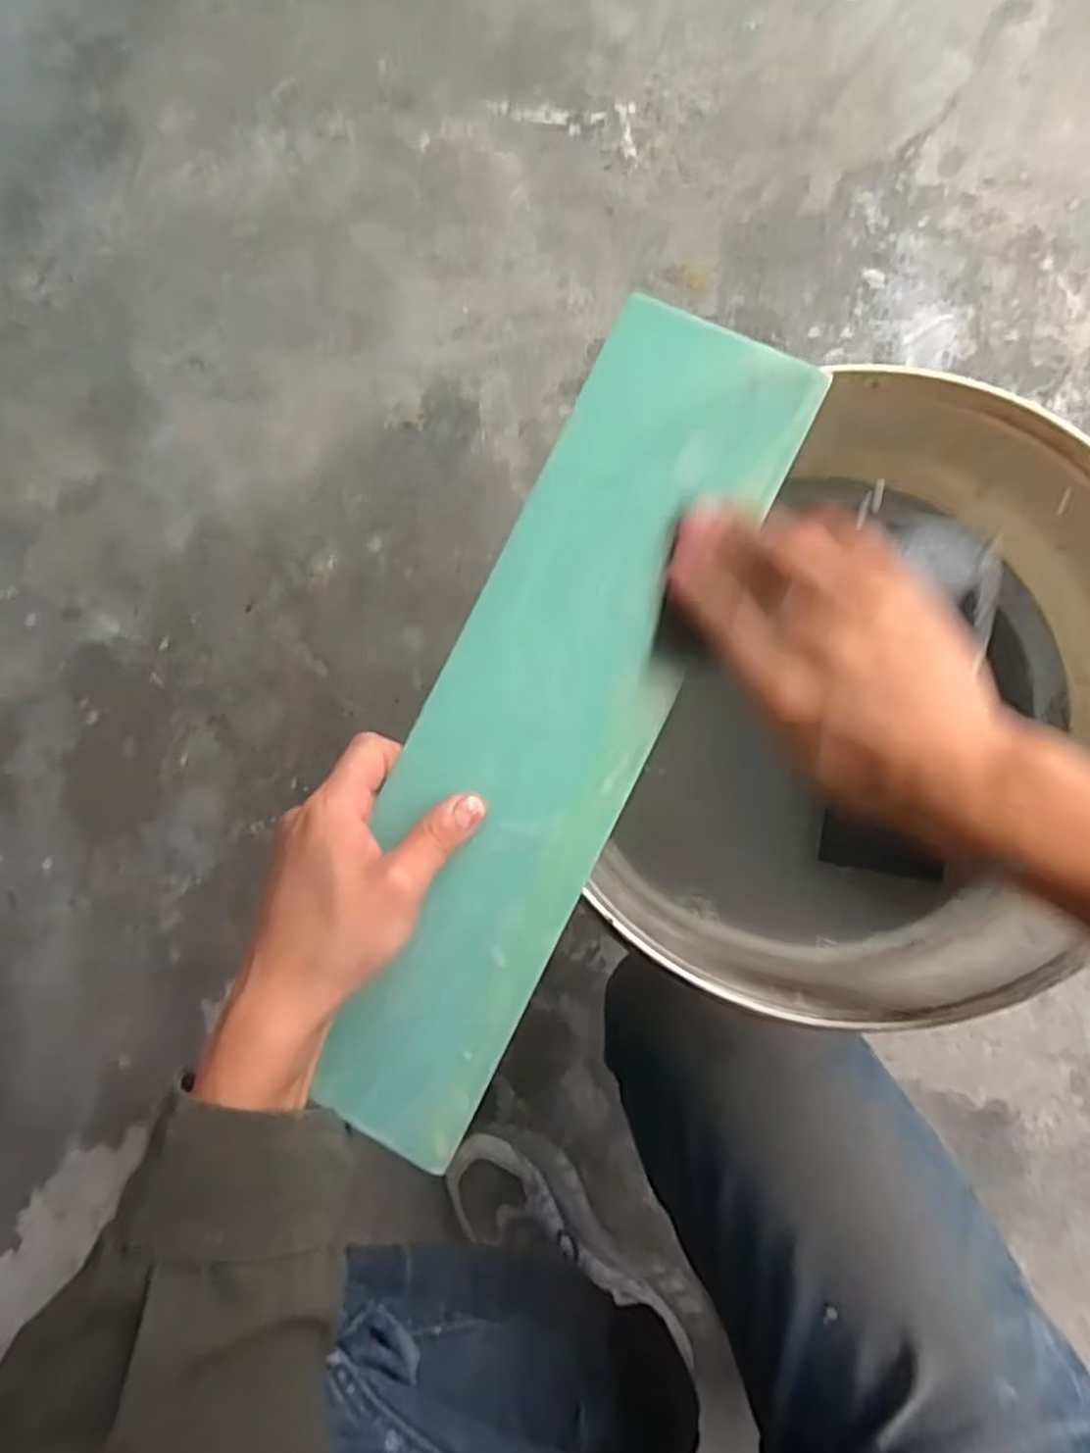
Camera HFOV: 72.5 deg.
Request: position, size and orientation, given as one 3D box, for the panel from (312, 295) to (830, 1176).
[{"bbox_3d":[0.000,-0.005,0.341,0.101,0.013,0.388,26,87,4],"label":"panel"}]

